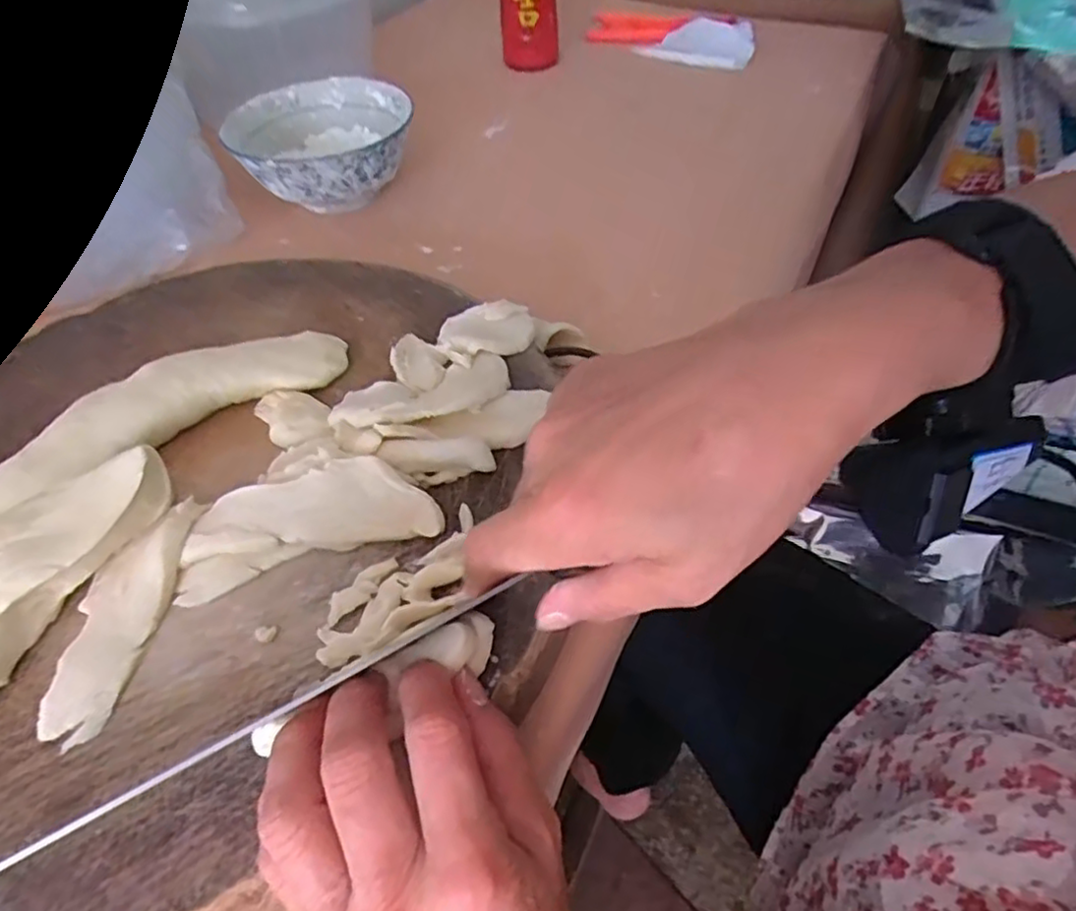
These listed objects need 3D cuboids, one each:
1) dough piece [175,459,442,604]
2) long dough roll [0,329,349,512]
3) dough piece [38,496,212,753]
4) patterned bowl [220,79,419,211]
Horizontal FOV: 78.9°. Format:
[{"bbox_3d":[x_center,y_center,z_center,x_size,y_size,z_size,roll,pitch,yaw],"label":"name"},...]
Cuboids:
[{"bbox_3d":[-0.098,0.027,0.278,0.107,0.008,0.042,-16,77,-4],"label":"dough piece"},{"bbox_3d":[-0.188,-0.021,0.326,0.184,0.024,0.050,-32,55,-22],"label":"long dough roll"},{"bbox_3d":[-0.167,0.060,0.259,0.032,0.010,0.098,4,50,7],"label":"dough piece"},{"bbox_3d":[-0.176,-0.253,0.538,0.144,0.049,0.142,-2,49,2],"label":"patterned bowl"}]

